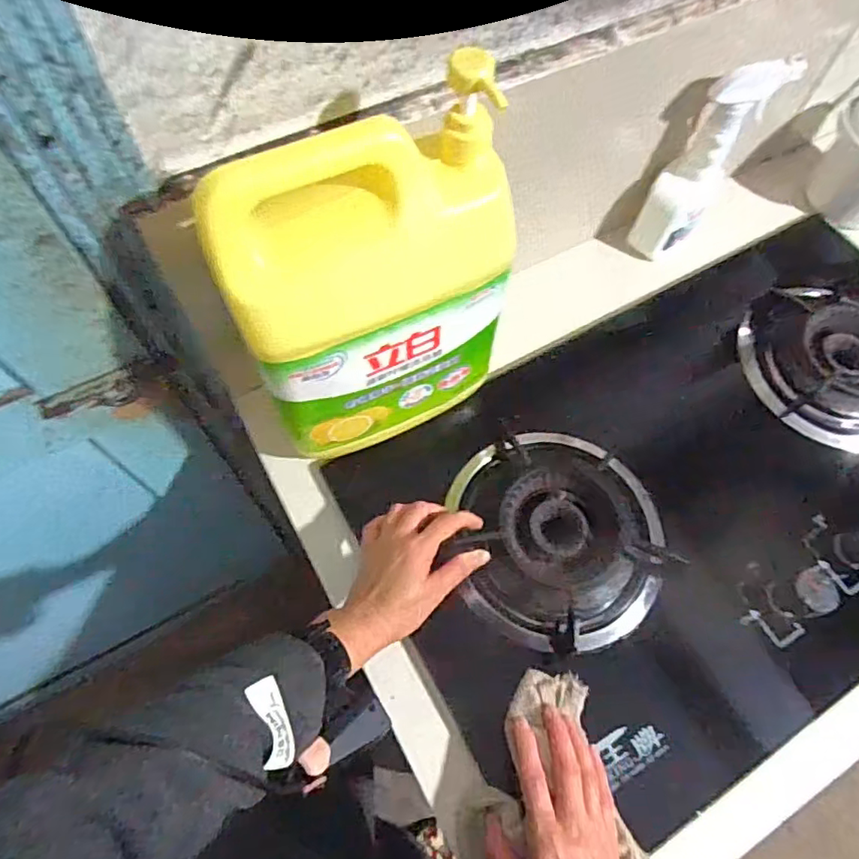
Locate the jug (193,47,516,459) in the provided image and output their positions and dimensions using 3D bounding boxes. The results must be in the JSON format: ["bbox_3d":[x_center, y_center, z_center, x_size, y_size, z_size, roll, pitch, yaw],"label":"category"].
[{"bbox_3d":[-0.034,-0.099,0.488,0.229,0.285,0.104,-29,70,-15],"label":"jug"}]

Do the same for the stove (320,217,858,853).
[{"bbox_3d":[0.330,0.050,0.641,0.786,0.095,0.428,-28,70,-14],"label":"stove"}]

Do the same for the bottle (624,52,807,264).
[{"bbox_3d":[0.346,-0.339,0.735,0.064,0.253,0.093,41,43,15],"label":"bottle"}]

